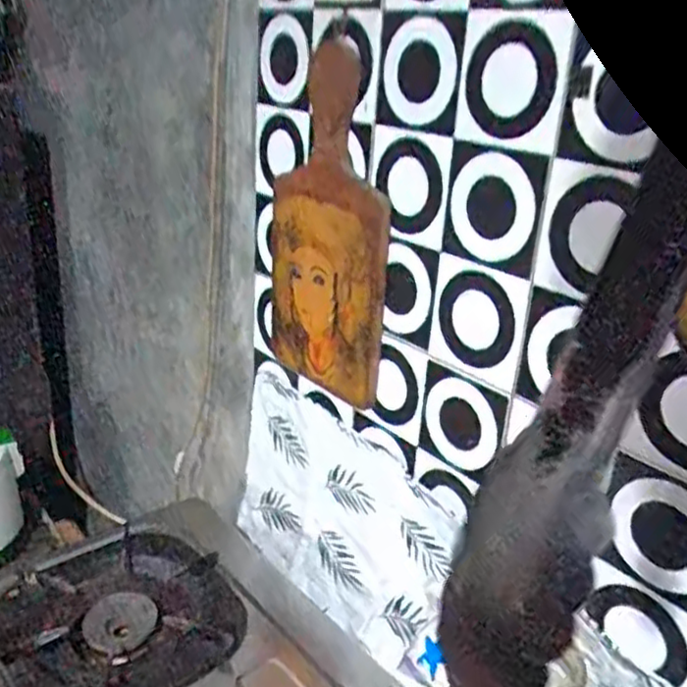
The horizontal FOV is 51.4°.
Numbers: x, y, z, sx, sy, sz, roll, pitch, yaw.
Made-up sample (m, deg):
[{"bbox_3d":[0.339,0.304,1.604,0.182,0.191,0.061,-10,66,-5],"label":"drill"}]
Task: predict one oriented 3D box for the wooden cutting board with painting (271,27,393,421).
[{"bbox_3d":[-0.018,-0.120,0.765,0.032,0.353,0.179,-12,27,-32],"label":"wooden cutting board with painting"}]

